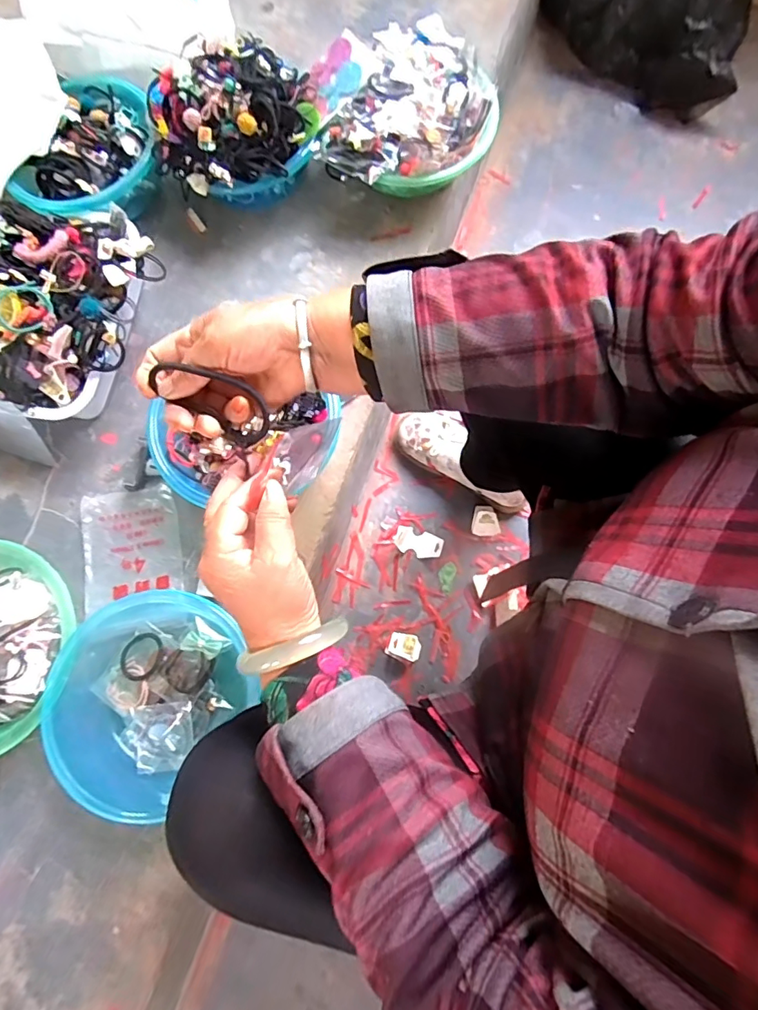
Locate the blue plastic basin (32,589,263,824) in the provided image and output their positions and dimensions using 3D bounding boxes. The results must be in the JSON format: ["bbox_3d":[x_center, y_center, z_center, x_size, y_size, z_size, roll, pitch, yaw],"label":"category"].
[{"bbox_3d":[-0.255,0.208,0.557,0.197,0.080,0.203,41,81,10],"label":"blue plastic basin"}]

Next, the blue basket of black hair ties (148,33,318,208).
[{"bbox_3d":[-0.202,-0.508,0.690,0.195,0.165,0.185,-1,77,2],"label":"blue basket of black hair ties"}]

